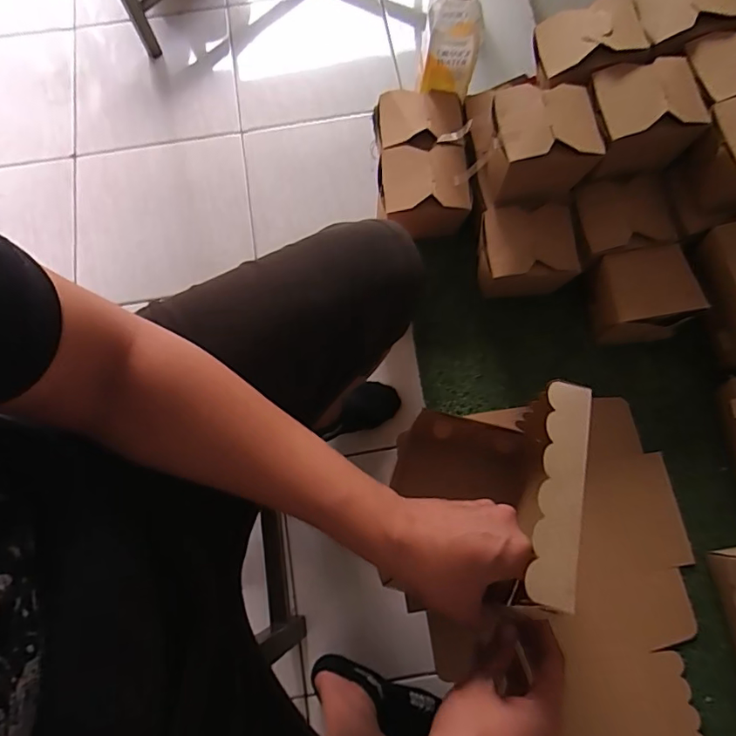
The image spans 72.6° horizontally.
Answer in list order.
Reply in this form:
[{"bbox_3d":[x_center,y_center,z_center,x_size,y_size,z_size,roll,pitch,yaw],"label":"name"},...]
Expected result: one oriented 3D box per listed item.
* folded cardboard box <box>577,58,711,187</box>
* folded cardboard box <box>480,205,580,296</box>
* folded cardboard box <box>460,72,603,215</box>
[{"bbox_3d":[0.283,-0.261,0.527,0.094,0.083,0.085,-5,75,-1],"label":"folded cardboard box"},{"bbox_3d":[0.180,-0.132,0.569,0.104,0.086,0.088,4,75,2],"label":"folded cardboard box"},{"bbox_3d":[0.173,-0.232,0.523,0.112,0.084,0.090,-8,75,-1],"label":"folded cardboard box"}]

